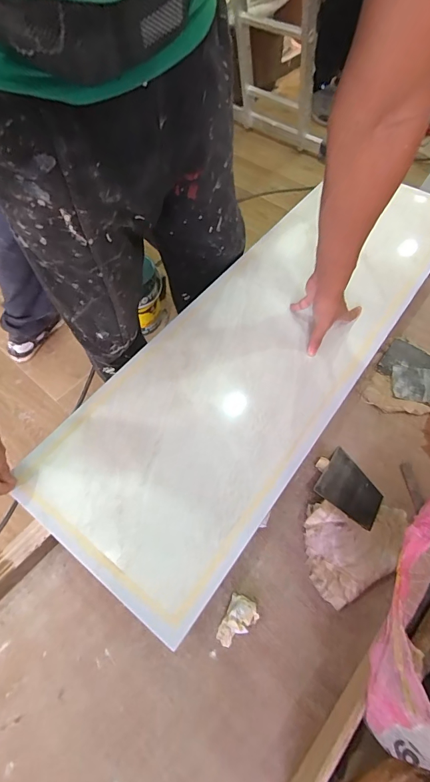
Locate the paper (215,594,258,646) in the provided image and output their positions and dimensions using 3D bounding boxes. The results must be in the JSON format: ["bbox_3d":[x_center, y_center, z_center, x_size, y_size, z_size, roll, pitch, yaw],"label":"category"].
[{"bbox_3d":[0.030,0.303,0.494,0.038,0.025,0.061,22,61,14],"label":"paper"}]

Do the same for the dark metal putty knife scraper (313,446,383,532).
[{"bbox_3d":[0.213,0.151,0.590,0.094,0.010,0.103,37,48,11],"label":"dark metal putty knife scraper"}]

